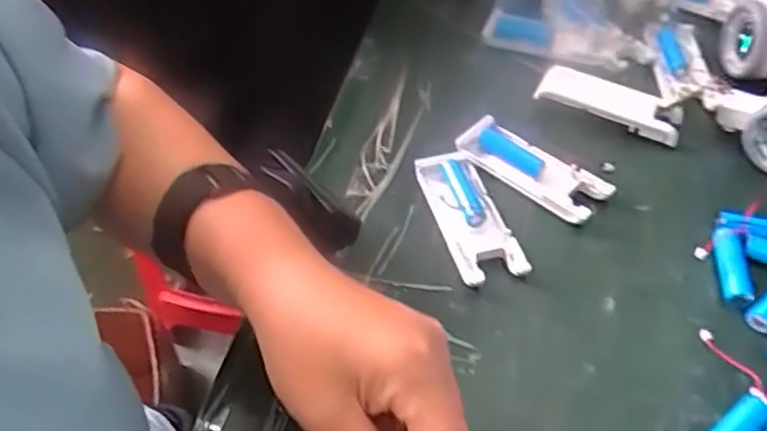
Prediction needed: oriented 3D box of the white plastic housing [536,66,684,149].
[{"bbox_3d":[0.166,-0.083,0.477,0.103,0.019,0.030,17,52,16],"label":"white plastic housing"}]

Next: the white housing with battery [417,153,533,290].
[{"bbox_3d":[0.054,0.000,0.418,0.040,0.016,0.102,-14,50,-11],"label":"white housing with battery"}]

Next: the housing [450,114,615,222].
[{"bbox_3d":[0.100,-0.033,0.446,0.104,0.014,0.038,33,57,27],"label":"housing"}]

